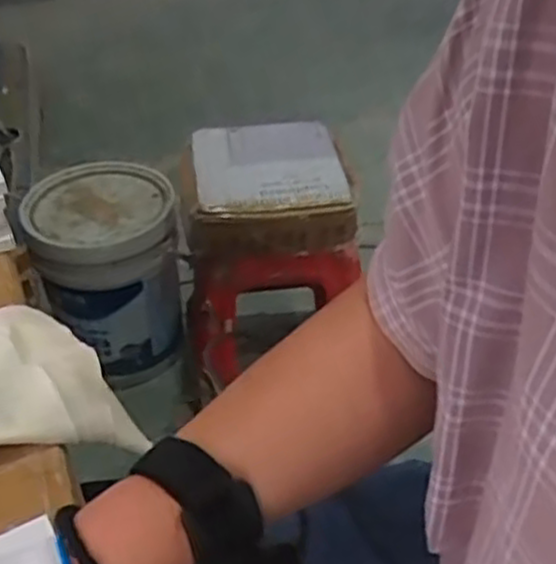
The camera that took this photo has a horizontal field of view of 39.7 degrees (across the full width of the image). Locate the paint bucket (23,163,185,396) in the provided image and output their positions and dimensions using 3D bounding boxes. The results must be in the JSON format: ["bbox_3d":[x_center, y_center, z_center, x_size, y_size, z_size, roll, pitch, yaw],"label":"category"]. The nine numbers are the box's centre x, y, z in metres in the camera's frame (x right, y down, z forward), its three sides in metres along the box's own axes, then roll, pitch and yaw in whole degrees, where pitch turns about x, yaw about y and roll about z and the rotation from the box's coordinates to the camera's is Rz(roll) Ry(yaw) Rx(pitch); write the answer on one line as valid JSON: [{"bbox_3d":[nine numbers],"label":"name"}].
[{"bbox_3d":[-0.359,-0.023,1.684,0.302,0.361,0.321,-11,40,-12],"label":"paint bucket"}]

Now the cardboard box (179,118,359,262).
[{"bbox_3d":[-0.022,-0.184,1.394,0.289,0.122,0.297,-6,39,-6],"label":"cardboard box"}]

